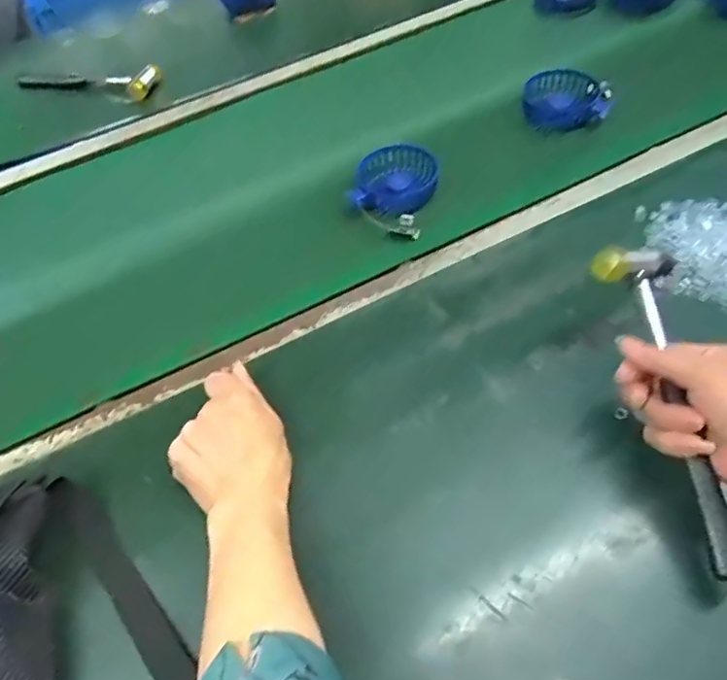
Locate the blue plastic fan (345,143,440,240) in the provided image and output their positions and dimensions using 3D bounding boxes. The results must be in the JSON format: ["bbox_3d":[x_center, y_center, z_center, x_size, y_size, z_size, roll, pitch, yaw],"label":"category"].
[{"bbox_3d":[0.034,-0.170,0.651,0.094,0.047,0.126,6,55,12],"label":"blue plastic fan"}]

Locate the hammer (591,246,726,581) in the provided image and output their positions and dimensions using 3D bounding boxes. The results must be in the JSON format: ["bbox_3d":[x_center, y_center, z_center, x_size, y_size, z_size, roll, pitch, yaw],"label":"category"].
[{"bbox_3d":[0.220,0.038,0.404,0.056,0.022,0.236,-6,66,-2],"label":"hammer"}]

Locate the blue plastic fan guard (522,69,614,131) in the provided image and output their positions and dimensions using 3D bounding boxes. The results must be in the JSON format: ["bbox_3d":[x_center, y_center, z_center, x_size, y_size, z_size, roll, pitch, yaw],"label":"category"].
[{"bbox_3d":[0.247,-0.294,0.712,0.098,0.035,0.083,13,56,16],"label":"blue plastic fan guard"}]

